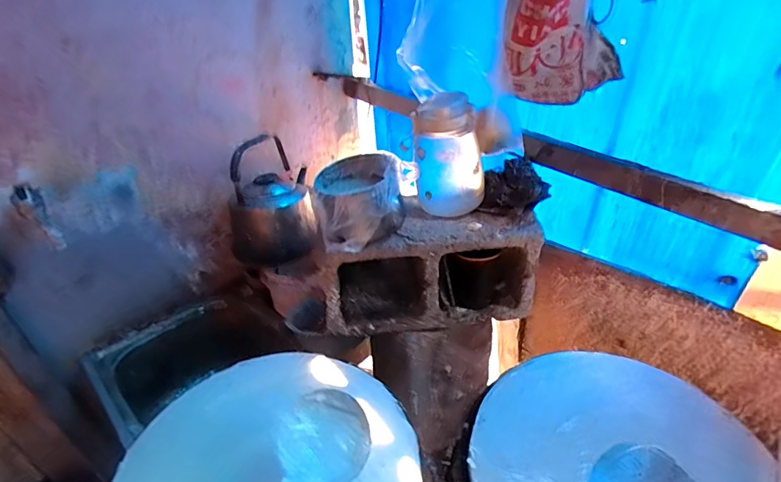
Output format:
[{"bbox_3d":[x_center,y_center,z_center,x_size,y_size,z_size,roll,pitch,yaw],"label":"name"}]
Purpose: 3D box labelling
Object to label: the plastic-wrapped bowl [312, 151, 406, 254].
[{"bbox_3d":[-0.052,-0.073,0.739,0.144,0.107,0.180,-8,35,-7],"label":"plastic-wrapped bowl"}]

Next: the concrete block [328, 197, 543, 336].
[{"bbox_3d":[0.069,0.040,0.815,0.368,0.184,0.149,-3,35,-1],"label":"concrete block"}]

